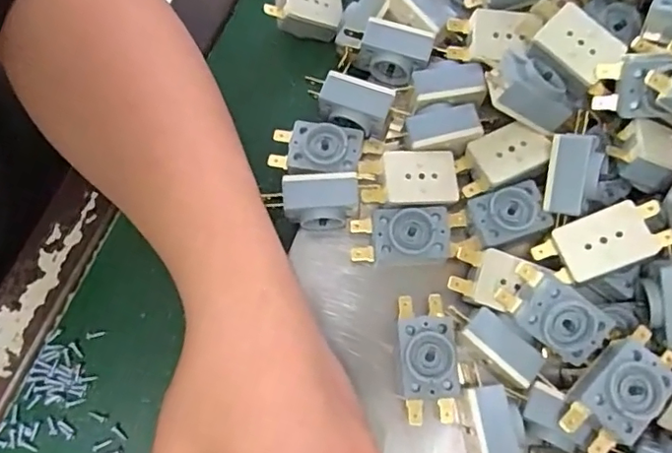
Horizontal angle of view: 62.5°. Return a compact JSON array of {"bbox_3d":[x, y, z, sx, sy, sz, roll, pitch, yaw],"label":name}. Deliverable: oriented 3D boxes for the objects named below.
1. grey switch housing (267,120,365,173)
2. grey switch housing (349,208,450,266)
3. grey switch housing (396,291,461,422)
[{"bbox_3d":[-0.011,-0.039,0.288,0.047,0.017,0.027,12,75,4],"label":"grey switch housing"},{"bbox_3d":[0.032,0.006,0.276,0.047,0.022,0.026,0,74,1],"label":"grey switch housing"},{"bbox_3d":[0.042,0.063,0.263,0.026,0.025,0.057,-2,74,1],"label":"grey switch housing"}]

